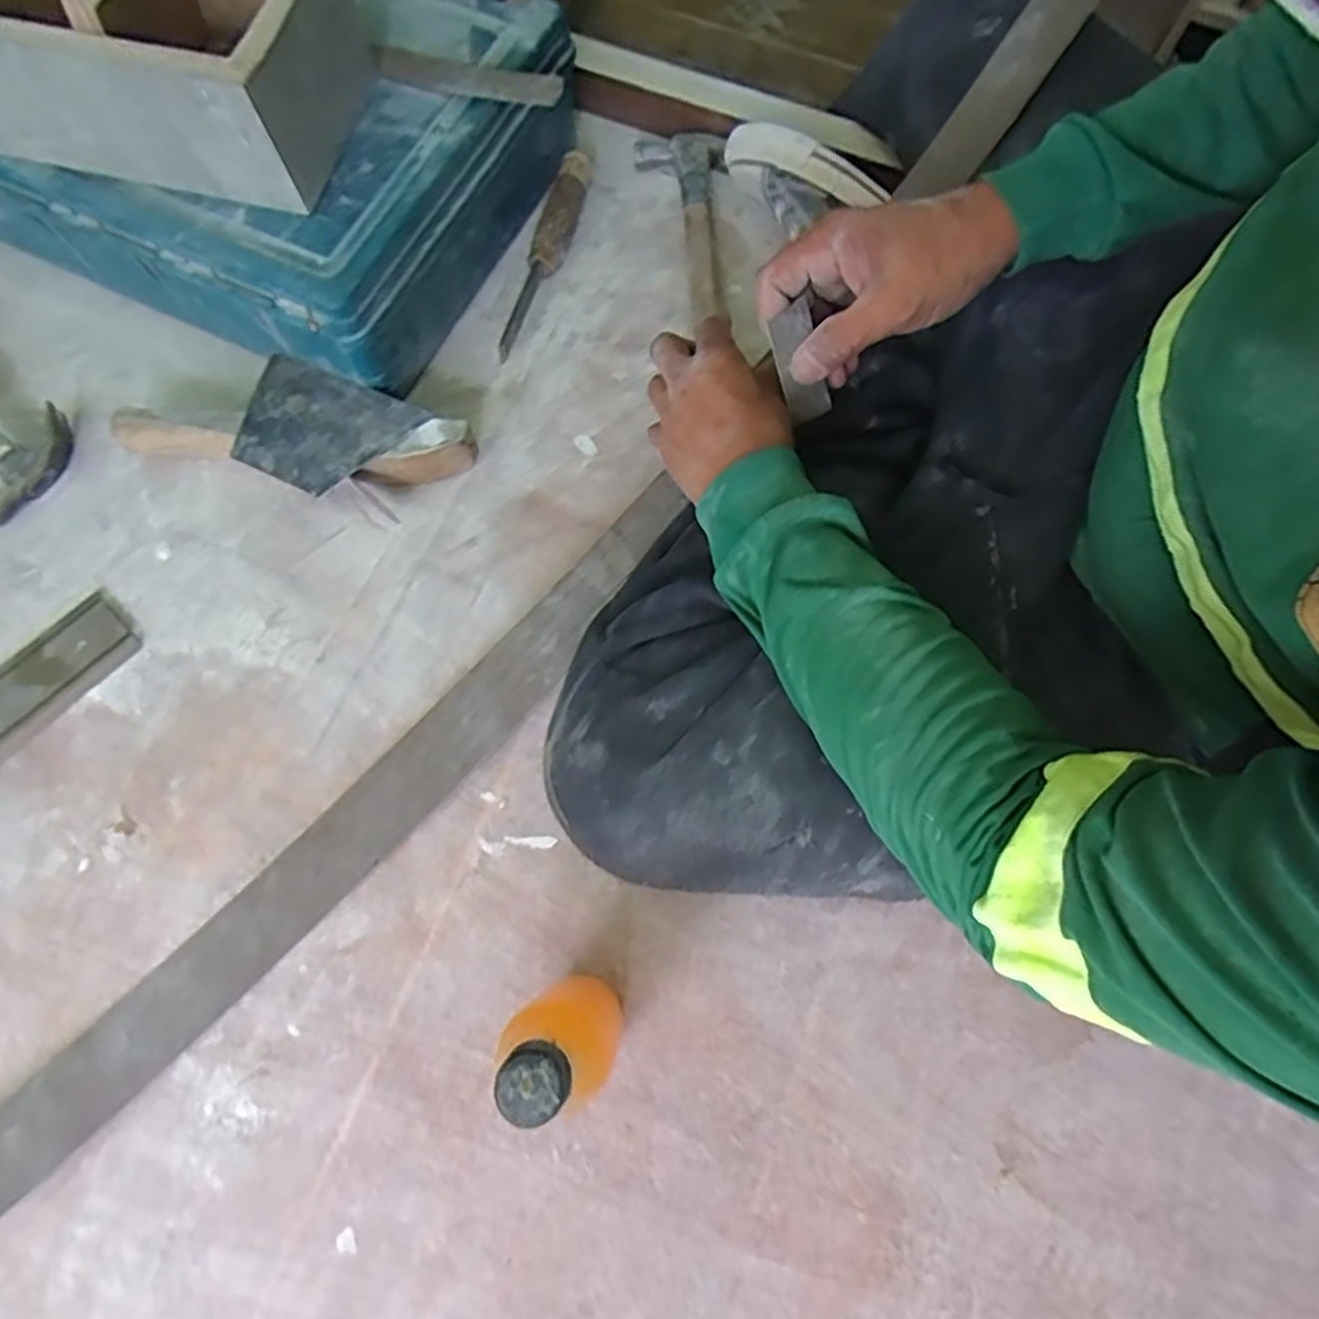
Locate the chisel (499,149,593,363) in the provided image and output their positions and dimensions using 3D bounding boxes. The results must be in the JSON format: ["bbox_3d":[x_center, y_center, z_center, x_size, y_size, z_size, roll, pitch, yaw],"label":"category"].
[{"bbox_3d":[-0.096,-0.340,0.639,0.028,0.026,0.197,16,74,5],"label":"chisel"}]

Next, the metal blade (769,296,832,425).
[{"bbox_3d":[0.086,-0.180,0.470,0.029,0.069,0.006,-30,34,-8],"label":"metal blade"}]

